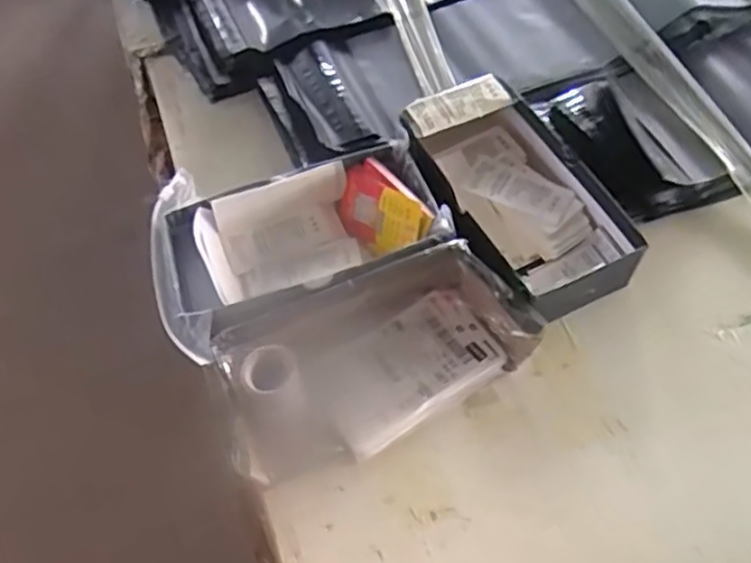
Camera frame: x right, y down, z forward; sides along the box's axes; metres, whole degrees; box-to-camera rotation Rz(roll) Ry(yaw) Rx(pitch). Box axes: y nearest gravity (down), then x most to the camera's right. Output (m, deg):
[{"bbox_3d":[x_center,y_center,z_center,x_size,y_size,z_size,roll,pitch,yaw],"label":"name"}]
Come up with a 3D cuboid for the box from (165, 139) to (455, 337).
[{"bbox_3d":[-0.058,-0.036,0.563,0.210,0.047,0.122,-20,59,-9],"label":"box"}]

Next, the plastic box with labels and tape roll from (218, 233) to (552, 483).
[{"bbox_3d":[-0.001,0.054,0.520,0.225,0.060,0.120,-19,58,-9],"label":"plastic box with labels and tape roll"}]

